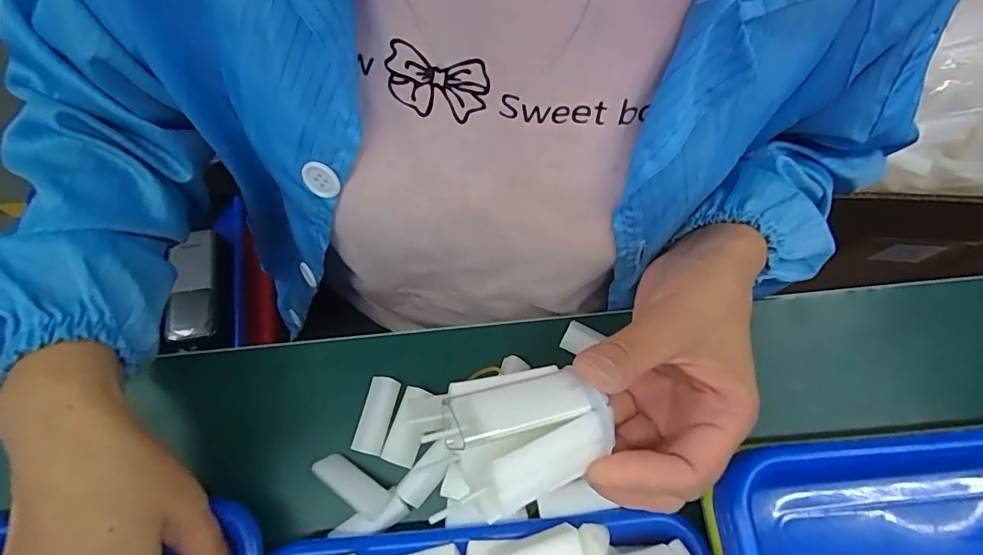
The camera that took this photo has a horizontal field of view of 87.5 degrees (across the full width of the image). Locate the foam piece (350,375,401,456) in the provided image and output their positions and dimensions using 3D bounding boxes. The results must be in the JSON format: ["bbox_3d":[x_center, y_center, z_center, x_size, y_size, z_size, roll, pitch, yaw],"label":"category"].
[{"bbox_3d":[-0.071,0.084,0.314,0.019,0.012,0.045,12,71,2],"label":"foam piece"}]

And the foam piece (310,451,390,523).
[{"bbox_3d":[-0.080,0.119,0.296,0.047,0.010,0.016,33,73,8],"label":"foam piece"}]

